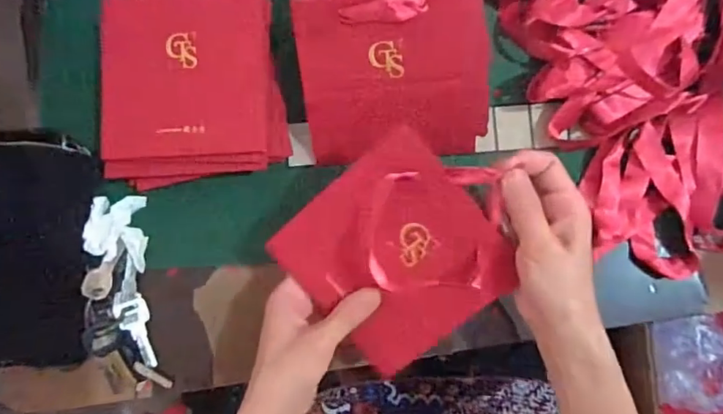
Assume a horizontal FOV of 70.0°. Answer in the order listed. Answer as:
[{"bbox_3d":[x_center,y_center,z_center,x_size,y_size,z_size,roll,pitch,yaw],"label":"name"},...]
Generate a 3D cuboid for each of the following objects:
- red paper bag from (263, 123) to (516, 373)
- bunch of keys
[{"bbox_3d":[0.031,0.032,0.374,0.152,0.010,0.135,-40,93,13],"label":"red paper bag"},{"bbox_3d":[-0.211,0.080,0.456,0.050,0.038,0.172,-8,83,1],"label":"bunch of keys"}]

